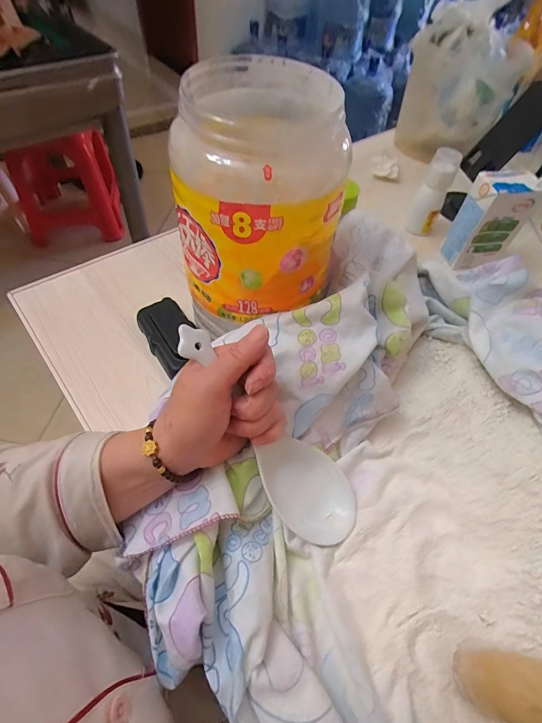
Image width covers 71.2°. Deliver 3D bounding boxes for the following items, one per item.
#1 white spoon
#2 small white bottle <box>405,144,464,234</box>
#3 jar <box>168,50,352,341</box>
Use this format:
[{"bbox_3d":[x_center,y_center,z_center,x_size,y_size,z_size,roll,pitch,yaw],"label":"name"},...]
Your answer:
[{"bbox_3d":[-0.001,0.059,0.297,0.065,0.028,0.207,-45,109,-28],"label":"white spoon"},{"bbox_3d":[0.207,-0.214,0.486,0.034,0.100,0.035,24,57,14],"label":"small white bottle"},{"bbox_3d":[-0.015,-0.138,0.336,0.130,0.173,0.138,-4,55,-6],"label":"jar"}]

